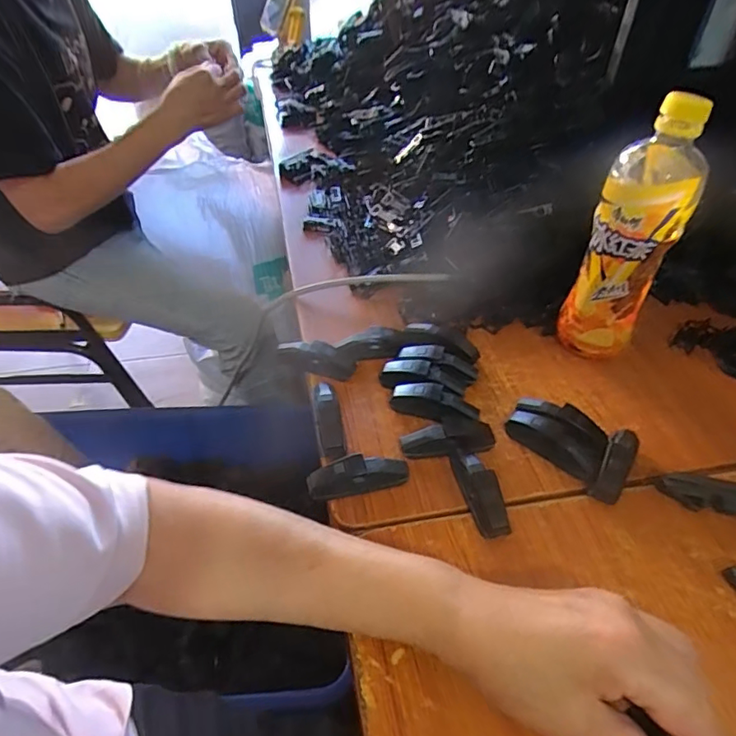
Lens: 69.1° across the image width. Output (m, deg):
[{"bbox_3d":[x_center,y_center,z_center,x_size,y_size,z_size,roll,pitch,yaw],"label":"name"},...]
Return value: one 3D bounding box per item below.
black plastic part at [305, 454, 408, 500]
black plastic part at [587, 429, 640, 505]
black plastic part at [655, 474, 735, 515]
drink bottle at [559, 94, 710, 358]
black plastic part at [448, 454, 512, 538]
[{"bbox_3d":[-0.007,0.080,0.391,0.073,0.029,0.020,-9,47,-11],"label":"black plastic part"},{"bbox_3d":[0.186,0.070,0.397,0.023,0.025,0.065,28,51,23],"label":"black plastic part"},{"bbox_3d":[0.248,0.092,0.386,0.077,0.019,0.019,5,46,2],"label":"black plastic part"},{"bbox_3d":[0.216,-0.105,0.445,0.064,0.209,0.073,20,48,17],"label":"drink bottle"},{"bbox_3d":[0.080,0.090,0.380,0.021,0.026,0.062,-9,47,-11],"label":"black plastic part"}]

